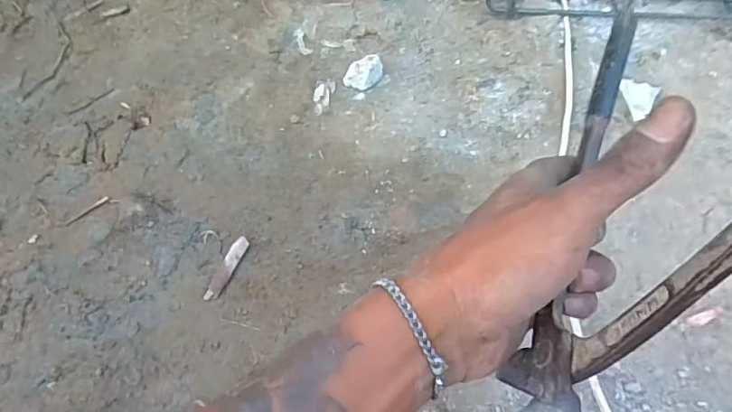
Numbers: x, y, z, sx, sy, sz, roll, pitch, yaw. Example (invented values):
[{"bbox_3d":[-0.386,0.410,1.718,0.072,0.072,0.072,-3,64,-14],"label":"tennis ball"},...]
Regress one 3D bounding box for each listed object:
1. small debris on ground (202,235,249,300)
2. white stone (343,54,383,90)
[{"bbox_3d":[-0.175,0.078,0.639,0.020,0.010,0.087,20,60,14],"label":"small debris on ground"},{"bbox_3d":[-0.003,-0.207,0.789,0.058,0.036,0.044,-31,62,-17],"label":"white stone"}]

